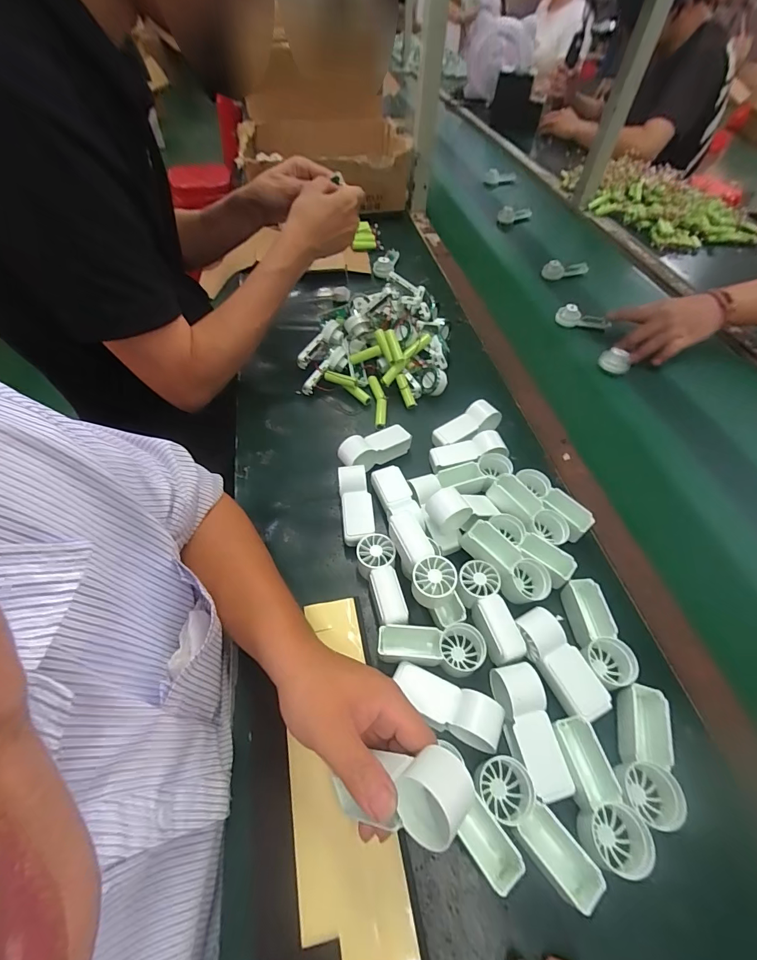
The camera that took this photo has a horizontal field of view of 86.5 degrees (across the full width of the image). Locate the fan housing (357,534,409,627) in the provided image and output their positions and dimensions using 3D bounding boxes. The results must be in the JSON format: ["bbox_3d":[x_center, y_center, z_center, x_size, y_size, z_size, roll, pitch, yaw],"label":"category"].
[{"bbox_3d":[0.002,0.102,0.399,0.038,0.032,0.092,-8,53,-5],"label":"fan housing"}]

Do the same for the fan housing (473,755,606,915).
[{"bbox_3d":[0.114,0.249,0.292,0.036,0.028,0.093,-35,60,-23],"label":"fan housing"}]

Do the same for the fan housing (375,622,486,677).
[{"bbox_3d":[0.047,0.151,0.365,0.092,0.028,0.041,6,53,5],"label":"fan housing"}]

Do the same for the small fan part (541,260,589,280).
[{"bbox_3d":[0.380,-0.430,0.824,0.092,0.033,0.022,-4,53,-6],"label":"small fan part"}]

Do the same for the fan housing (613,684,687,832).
[{"bbox_3d":[0.212,0.212,0.316,0.036,0.027,0.093,12,54,9],"label":"fan housing"}]

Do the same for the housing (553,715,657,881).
[{"bbox_3d":[0.164,0.235,0.302,0.041,0.025,0.095,-12,54,-9],"label":"housing"}]

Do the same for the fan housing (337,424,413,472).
[{"bbox_3d":[-0.004,-0.039,0.500,0.095,0.035,0.041,-28,57,-19],"label":"fan housing"}]

